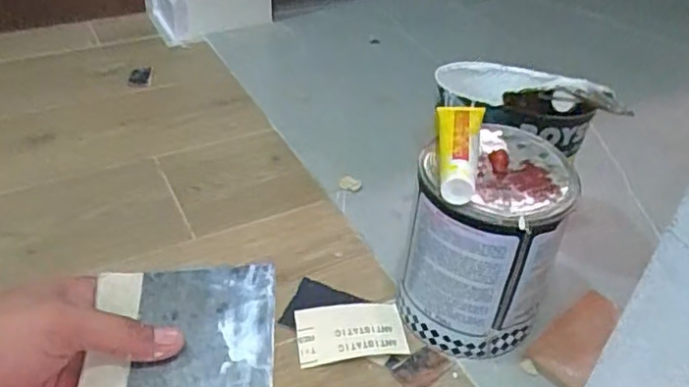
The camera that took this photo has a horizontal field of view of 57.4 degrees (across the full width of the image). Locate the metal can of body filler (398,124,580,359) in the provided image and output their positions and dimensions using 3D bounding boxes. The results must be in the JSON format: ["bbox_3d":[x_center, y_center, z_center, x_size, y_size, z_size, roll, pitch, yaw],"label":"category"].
[{"bbox_3d":[0.151,0.055,0.702,0.152,0.210,0.165,19,42,18],"label":"metal can of body filler"}]

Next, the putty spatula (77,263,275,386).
[{"bbox_3d":[-0.088,0.086,0.346,0.097,0.005,0.101,5,54,-12],"label":"putty spatula"}]

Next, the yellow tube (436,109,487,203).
[{"bbox_3d":[0.115,-0.052,0.639,0.049,0.036,0.161,9,40,6],"label":"yellow tube"}]

